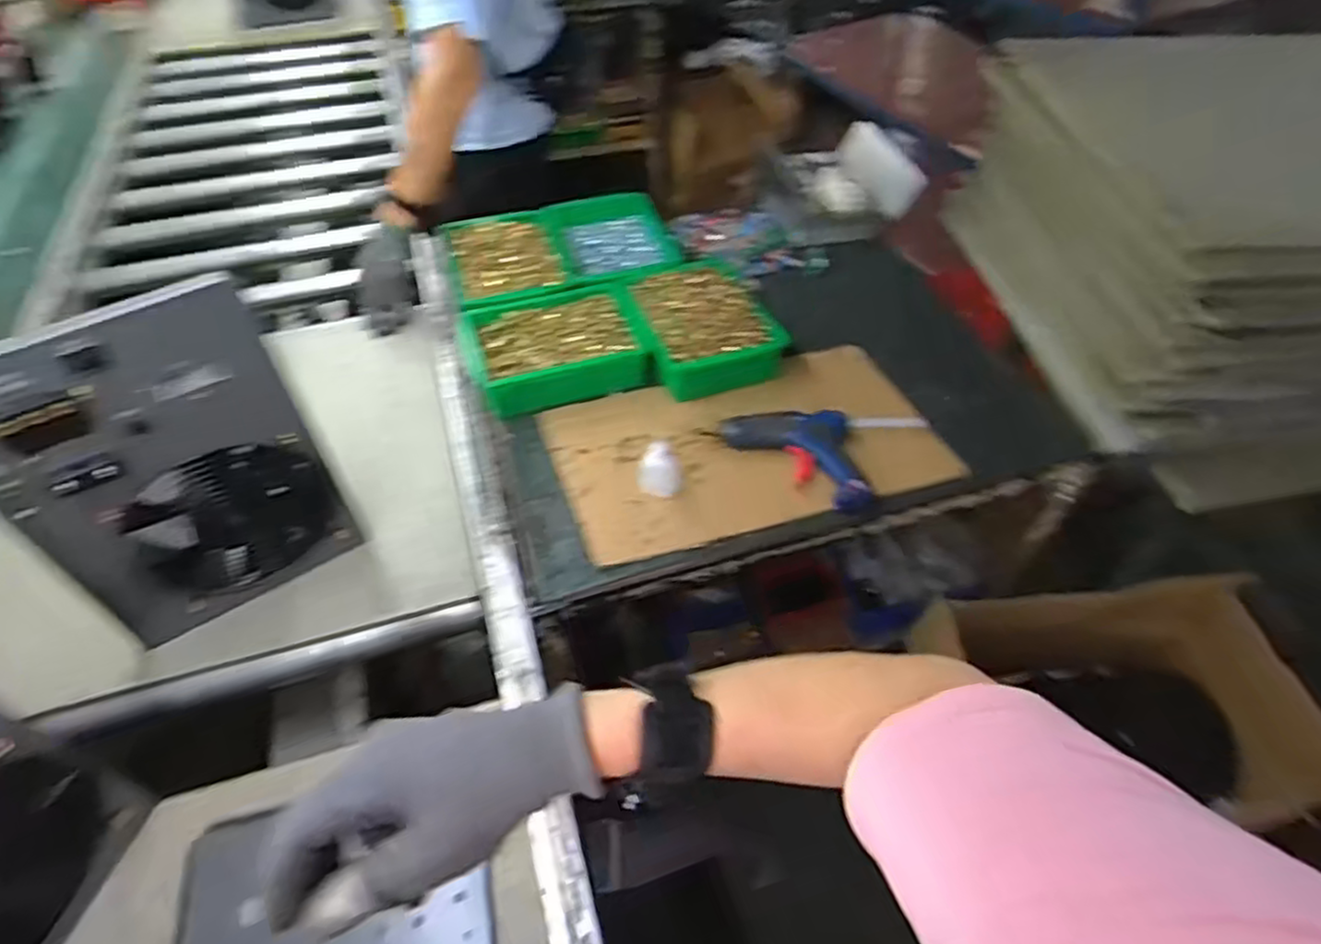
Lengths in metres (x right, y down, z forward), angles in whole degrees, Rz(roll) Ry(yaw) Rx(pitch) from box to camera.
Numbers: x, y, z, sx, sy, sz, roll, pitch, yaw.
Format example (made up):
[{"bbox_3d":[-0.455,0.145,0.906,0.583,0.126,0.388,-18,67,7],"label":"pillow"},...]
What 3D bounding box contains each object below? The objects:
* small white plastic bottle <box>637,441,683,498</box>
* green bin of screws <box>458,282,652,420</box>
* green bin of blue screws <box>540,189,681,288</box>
[{"bbox_3d":[0.000,0.004,0.908,0.053,0.062,0.052,-1,49,-1],"label":"small white plastic bottle"},{"bbox_3d":[-0.161,-0.184,1.107,0.253,0.068,0.195,-11,50,-10],"label":"green bin of screws"},{"bbox_3d":[-0.083,-0.395,1.275,0.204,0.071,0.270,-12,50,-11],"label":"green bin of blue screws"}]

